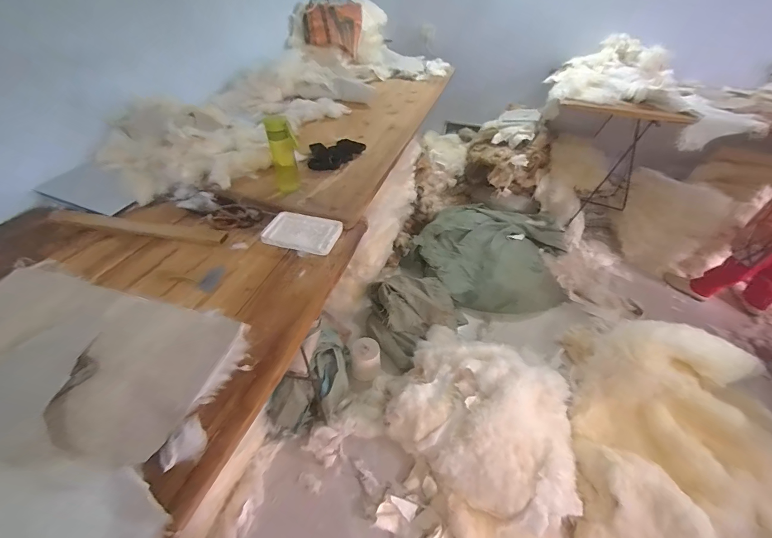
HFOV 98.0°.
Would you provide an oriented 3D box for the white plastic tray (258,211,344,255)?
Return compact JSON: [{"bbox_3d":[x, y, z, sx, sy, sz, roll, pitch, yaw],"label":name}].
[{"bbox_3d":[-0.216,-0.101,0.883,0.186,0.023,0.132,10,43,7],"label":"white plastic tray"}]

